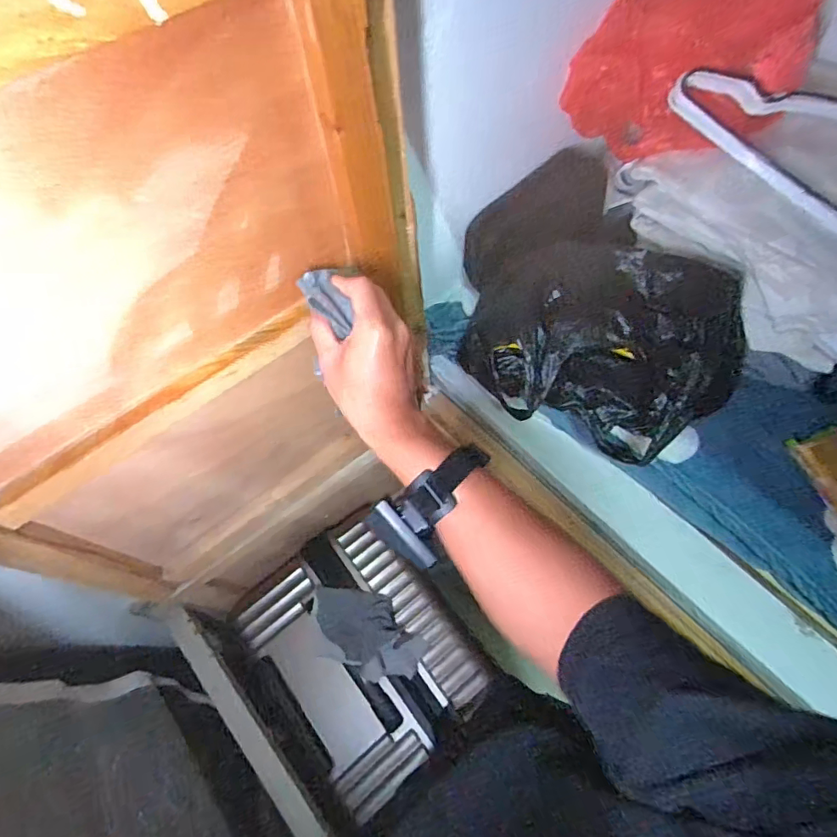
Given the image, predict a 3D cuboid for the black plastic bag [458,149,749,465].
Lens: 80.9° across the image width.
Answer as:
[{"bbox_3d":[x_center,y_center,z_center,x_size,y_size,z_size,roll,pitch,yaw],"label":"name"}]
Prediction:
[{"bbox_3d":[0.194,-0.125,0.573,0.264,0.139,0.342,-26,65,-9],"label":"black plastic bag"}]

